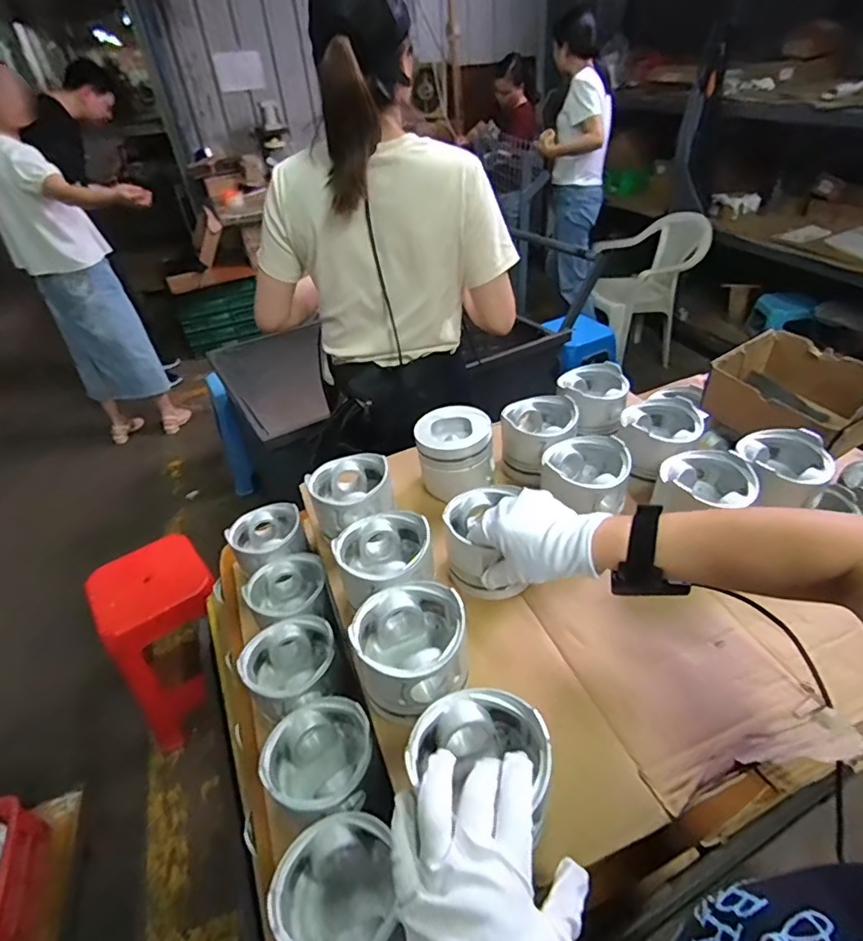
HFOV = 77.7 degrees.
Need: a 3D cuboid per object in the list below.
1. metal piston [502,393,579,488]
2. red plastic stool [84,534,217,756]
[{"bbox_3d":[0.149,-0.047,0.762,0.101,0.087,0.096,-3,39,3],"label":"metal piston"},{"bbox_3d":[-0.745,0.482,1.558,0.315,0.457,0.374,-29,44,-26],"label":"red plastic stool"}]

